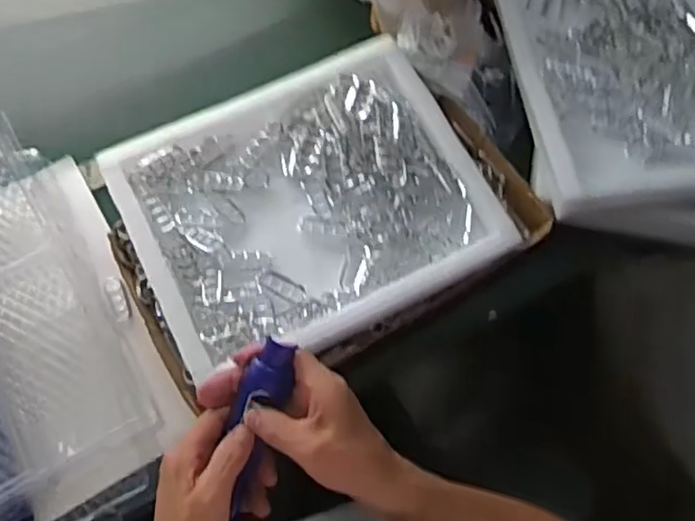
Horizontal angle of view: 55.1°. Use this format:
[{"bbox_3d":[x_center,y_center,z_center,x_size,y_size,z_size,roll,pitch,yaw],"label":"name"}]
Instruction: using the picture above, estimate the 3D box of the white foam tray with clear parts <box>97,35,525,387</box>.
[{"bbox_3d":[-0.038,-0.065,0.690,0.354,0.036,0.290,-26,69,-11],"label":"white foam tray with clear parts"}]

